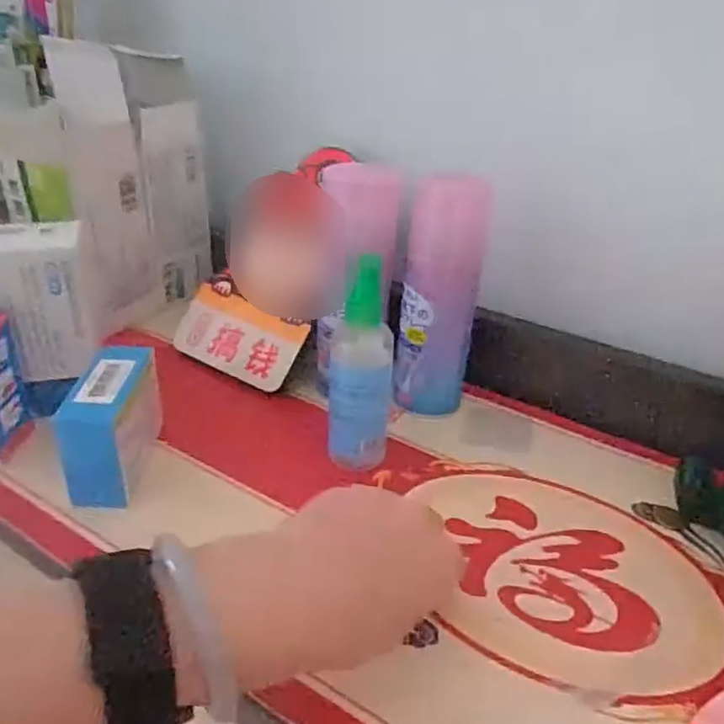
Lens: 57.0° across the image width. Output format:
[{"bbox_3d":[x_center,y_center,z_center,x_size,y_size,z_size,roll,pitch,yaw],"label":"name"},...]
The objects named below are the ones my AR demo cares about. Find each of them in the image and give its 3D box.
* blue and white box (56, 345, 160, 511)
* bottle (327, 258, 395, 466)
[{"bbox_3d":[-0.154,0.035,0.419,0.035,0.065,0.095,1,30,-3],"label":"blue and white box"},{"bbox_3d":[0.000,0.005,0.418,0.038,0.136,0.036,2,30,-1],"label":"bottle"}]

